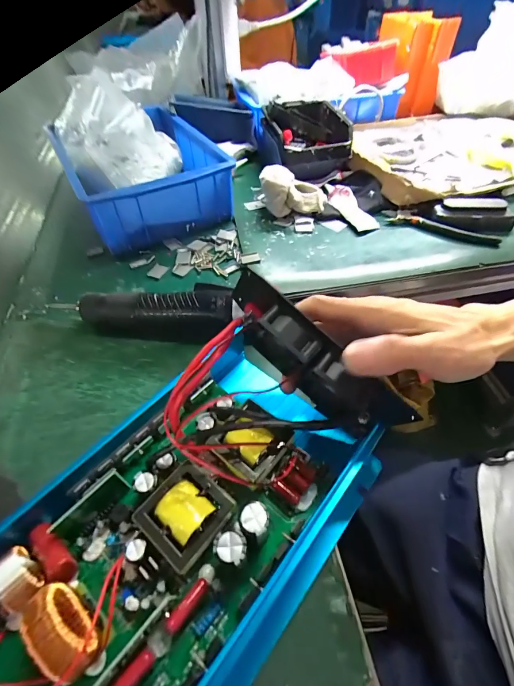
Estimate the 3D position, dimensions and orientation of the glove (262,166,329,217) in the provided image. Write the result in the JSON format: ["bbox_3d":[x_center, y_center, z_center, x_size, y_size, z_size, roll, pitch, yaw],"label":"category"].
[{"bbox_3d":[0.053,-0.221,0.476,0.096,0.057,0.050,-7,50,-3],"label":"glove"}]

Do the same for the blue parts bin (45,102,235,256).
[{"bbox_3d":[-0.168,-0.246,0.481,0.187,0.086,0.237,-27,54,-18],"label":"blue parts bin"}]

